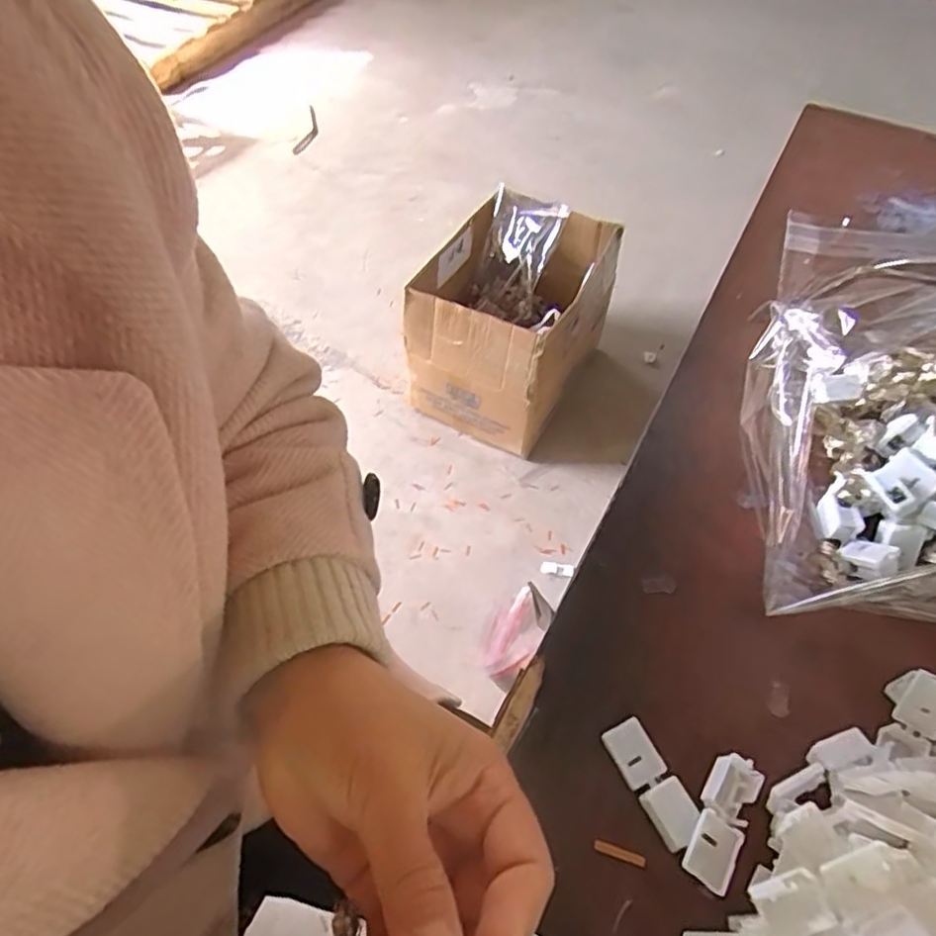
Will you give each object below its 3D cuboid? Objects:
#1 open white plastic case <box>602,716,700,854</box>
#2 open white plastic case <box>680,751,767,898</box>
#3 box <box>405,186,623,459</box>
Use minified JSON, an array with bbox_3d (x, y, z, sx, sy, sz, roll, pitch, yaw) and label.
[{"bbox_3d":[0.085,0.142,0.293,0.020,0.010,0.054,-22,58,-15],"label":"open white plastic case"},{"bbox_3d":[0.113,0.155,0.282,0.021,0.009,0.056,28,59,18],"label":"open white plastic case"},{"bbox_3d":[0.089,-0.289,1.289,0.292,0.332,0.391,26,58,17],"label":"box"}]

